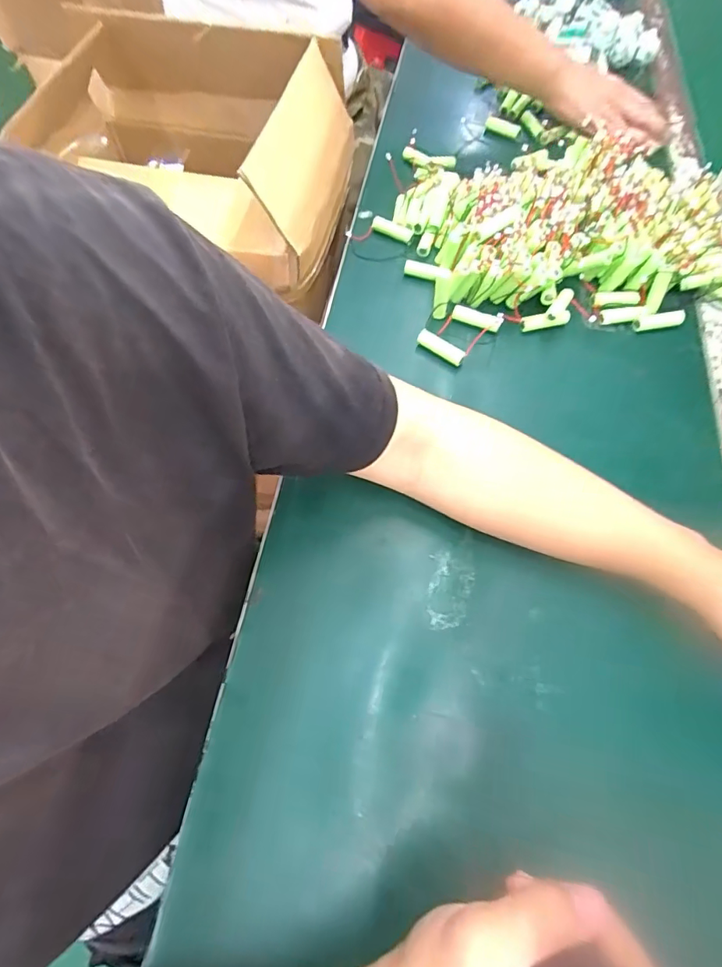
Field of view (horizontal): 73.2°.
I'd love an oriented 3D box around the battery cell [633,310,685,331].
[{"bbox_3d":[0.318,-0.173,0.520,0.052,0.014,0.014,-12,65,-9],"label":"battery cell"}]

